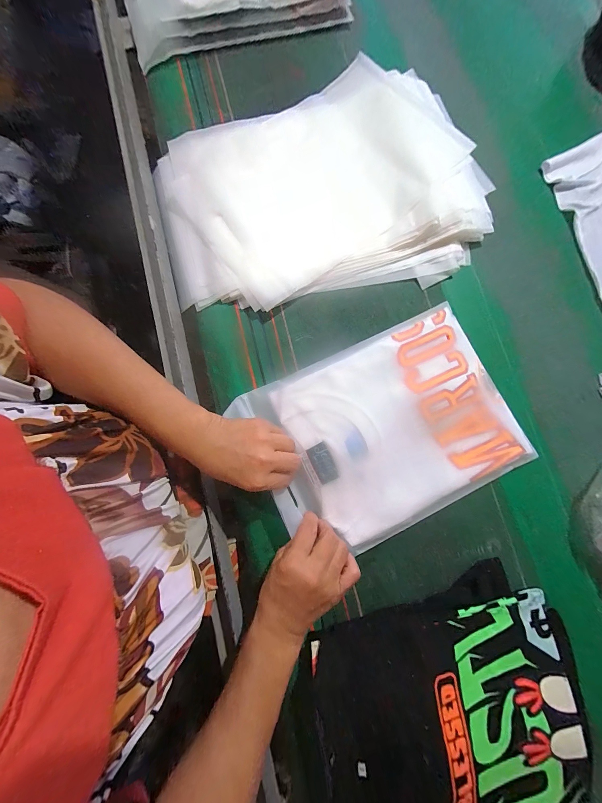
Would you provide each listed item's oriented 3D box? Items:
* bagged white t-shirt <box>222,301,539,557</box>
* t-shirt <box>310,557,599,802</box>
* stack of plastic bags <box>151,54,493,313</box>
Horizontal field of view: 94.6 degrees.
[{"bbox_3d":[0.110,0.034,0.364,0.326,0.021,0.234,-25,78,-7],"label":"bagged white t-shirt"},{"bbox_3d":[0.166,0.342,0.287,0.279,0.043,0.236,-8,81,-3],"label":"t-shirt"},{"bbox_3d":[0.022,-0.326,0.417,0.478,0.057,0.358,-15,82,-4],"label":"stack of plastic bags"}]

